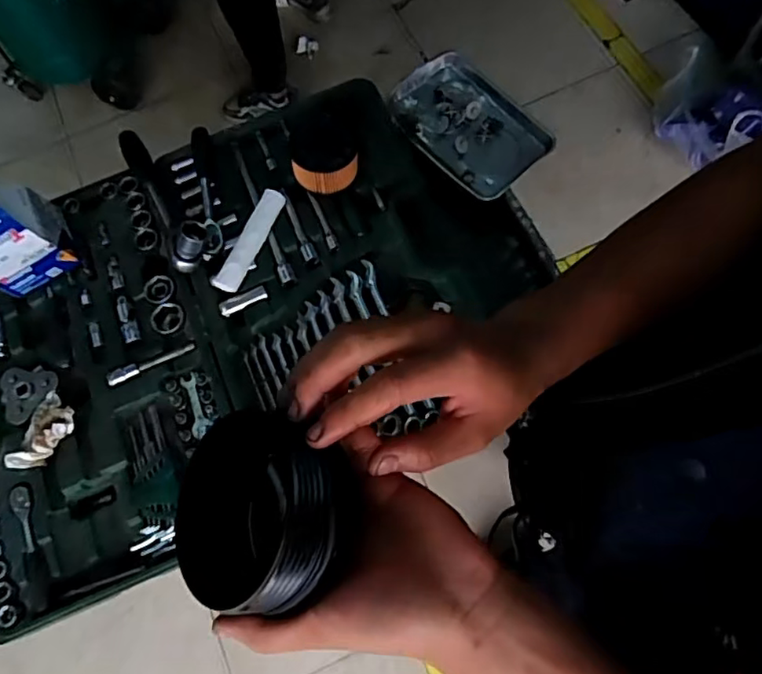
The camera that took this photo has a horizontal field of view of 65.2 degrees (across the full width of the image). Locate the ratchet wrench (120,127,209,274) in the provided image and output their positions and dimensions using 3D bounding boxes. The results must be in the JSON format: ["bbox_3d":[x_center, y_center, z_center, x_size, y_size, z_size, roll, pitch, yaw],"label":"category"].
[{"bbox_3d":[-0.299,-0.192,0.808,0.058,0.062,0.246,-31,70,-7],"label":"ratchet wrench"}]

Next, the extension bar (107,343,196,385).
[{"bbox_3d":[-0.290,0.033,0.753,0.114,0.013,0.018,-22,69,-3],"label":"extension bar"}]

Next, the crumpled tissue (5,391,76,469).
[{"bbox_3d":[-0.402,0.114,0.715,0.049,0.023,0.094,12,71,10],"label":"crumpled tissue"}]

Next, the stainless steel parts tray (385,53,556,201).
[{"bbox_3d":[0.123,-0.308,0.861,0.151,0.040,0.235,-41,71,-10],"label":"stainless steel parts tray"}]

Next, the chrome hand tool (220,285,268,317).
[{"bbox_3d":[-0.180,-0.047,0.781,0.063,0.014,0.018,-24,69,-4],"label":"chrome hand tool"}]

